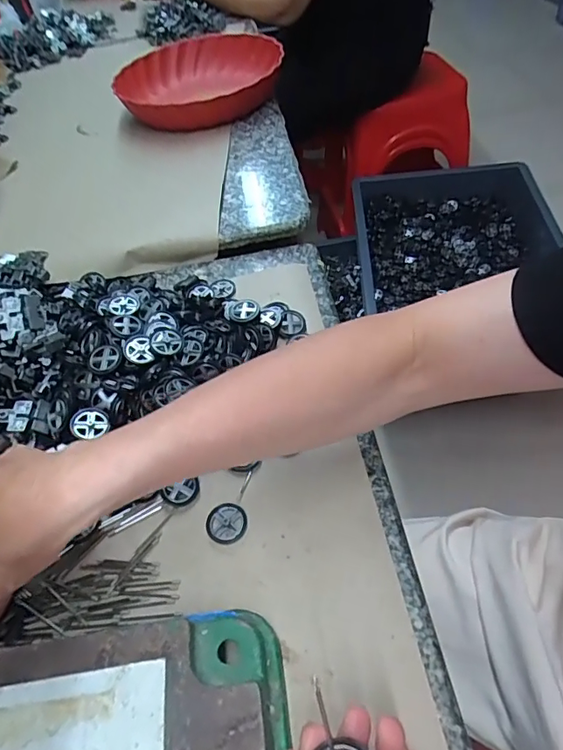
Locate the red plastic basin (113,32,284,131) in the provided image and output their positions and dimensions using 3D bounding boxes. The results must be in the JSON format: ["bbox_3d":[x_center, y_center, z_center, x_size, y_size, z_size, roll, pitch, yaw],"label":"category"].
[{"bbox_3d":[-0.119,-0.425,0.721,0.230,0.068,0.223,-4,51,5],"label":"red plastic basin"}]

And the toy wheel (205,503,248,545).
[{"bbox_3d":[-0.038,0.100,0.336,0.027,0.004,0.027,-4,51,5],"label":"toy wheel"}]

